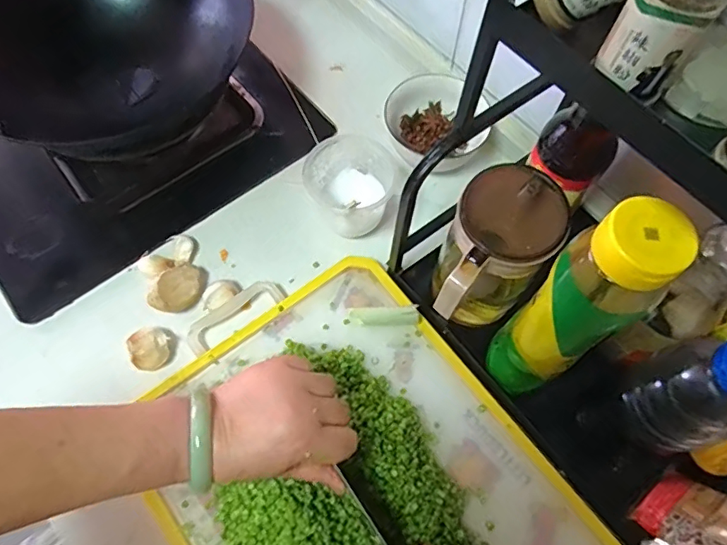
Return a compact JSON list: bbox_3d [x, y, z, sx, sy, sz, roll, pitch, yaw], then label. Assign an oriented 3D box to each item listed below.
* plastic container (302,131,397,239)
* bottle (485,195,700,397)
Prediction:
[{"bbox_3d":[-0.008,-0.093,0.547,0.087,0.059,0.087,-1,69,1],"label":"plastic container"},{"bbox_3d":[0.156,0.034,0.409,0.076,0.231,0.066,-40,73,-17],"label":"bottle"}]

